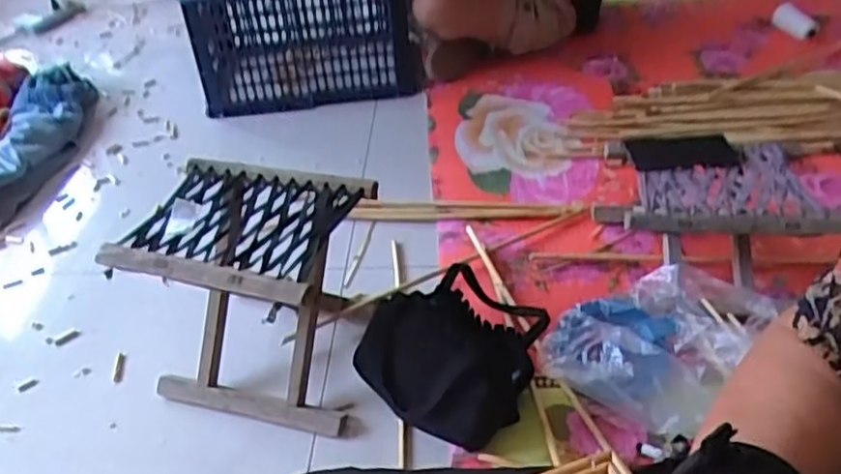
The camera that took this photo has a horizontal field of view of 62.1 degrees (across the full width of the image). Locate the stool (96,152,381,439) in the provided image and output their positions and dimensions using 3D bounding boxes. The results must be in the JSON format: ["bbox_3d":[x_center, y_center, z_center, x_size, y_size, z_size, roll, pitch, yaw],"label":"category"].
[{"bbox_3d":[-0.212,0.074,0.933,0.264,0.253,0.225,8,42,15],"label":"stool"}]

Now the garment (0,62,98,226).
[{"bbox_3d":[-0.793,-0.175,1.391,0.147,0.099,0.557,0,40,6],"label":"garment"}]

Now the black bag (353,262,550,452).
[{"bbox_3d":[0.049,0.118,0.924,0.211,0.115,0.244,17,45,24],"label":"black bag"}]

